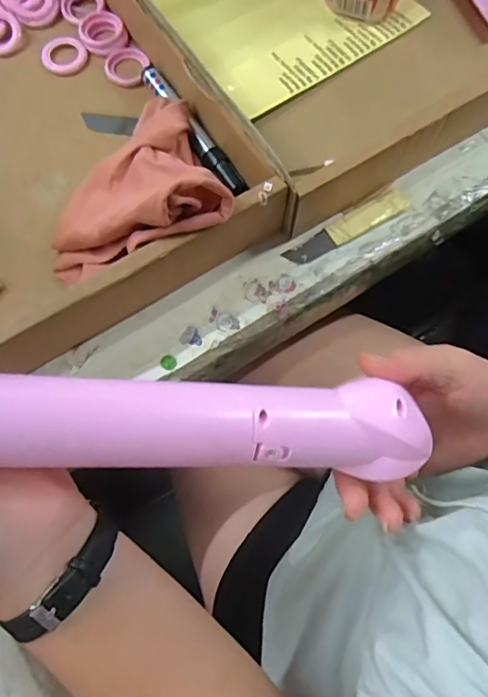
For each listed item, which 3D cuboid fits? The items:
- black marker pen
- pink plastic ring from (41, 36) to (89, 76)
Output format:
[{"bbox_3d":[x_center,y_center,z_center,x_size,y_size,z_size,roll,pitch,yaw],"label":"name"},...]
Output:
[{"bbox_3d":[-0.041,-0.170,0.410,0.017,0.022,0.139,-34,76,-11],"label":"black marker pen"},{"bbox_3d":[-0.150,-0.245,0.441,0.036,0.005,0.036,0,72,-1],"label":"pink plastic ring"}]

